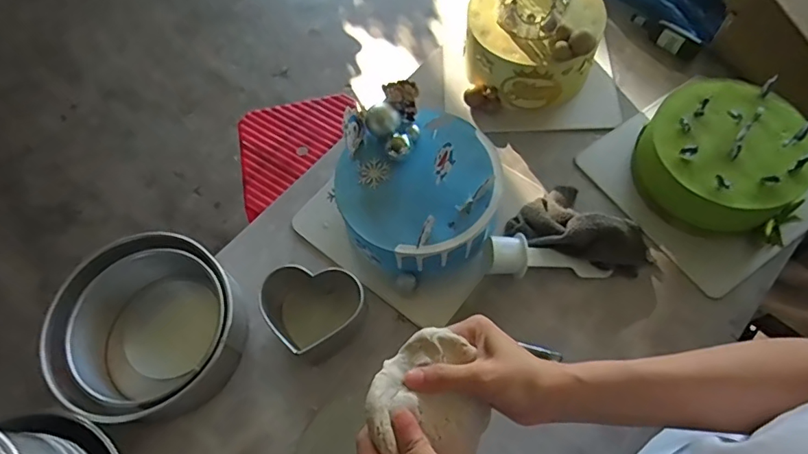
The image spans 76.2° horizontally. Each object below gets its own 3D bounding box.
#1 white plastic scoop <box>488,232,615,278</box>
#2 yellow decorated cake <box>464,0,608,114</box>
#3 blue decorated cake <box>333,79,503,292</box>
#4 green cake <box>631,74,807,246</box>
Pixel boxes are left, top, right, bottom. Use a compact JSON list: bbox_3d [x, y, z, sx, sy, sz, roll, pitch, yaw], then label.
[{"bbox_3d":[0.187,0.042,0.674,0.163,0.035,0.044,10,63,-9],"label":"white plastic scoop"},{"bbox_3d":[0.193,-0.289,0.780,0.188,0.149,0.174,-2,65,3],"label":"yellow decorated cake"},{"bbox_3d":[0.018,-0.049,0.687,0.206,0.131,0.213,-1,63,2],"label":"blue decorated cake"},{"bbox_3d":[0.425,-0.089,0.694,0.192,0.109,0.188,9,66,8],"label":"green cake"}]

